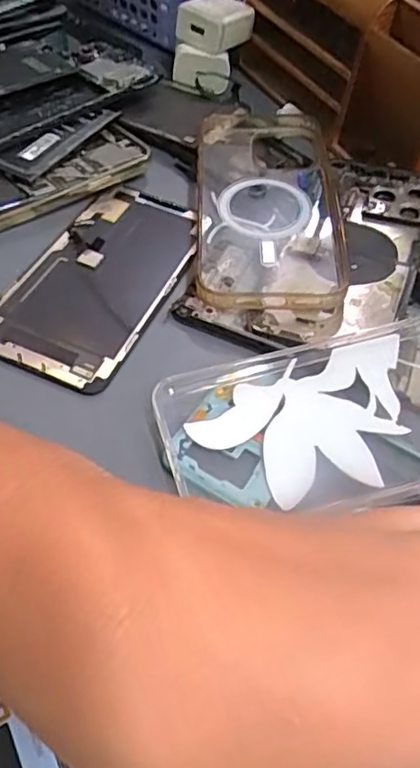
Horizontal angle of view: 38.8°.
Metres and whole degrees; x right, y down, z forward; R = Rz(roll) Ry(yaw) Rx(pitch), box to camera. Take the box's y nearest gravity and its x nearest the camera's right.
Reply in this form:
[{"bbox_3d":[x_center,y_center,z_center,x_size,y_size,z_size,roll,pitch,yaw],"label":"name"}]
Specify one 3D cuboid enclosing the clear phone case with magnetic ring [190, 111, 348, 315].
[{"bbox_3d":[0.034,-0.110,0.364,0.083,0.018,0.171,5,51,-6],"label":"clear phone case with magnetic ring"}]

